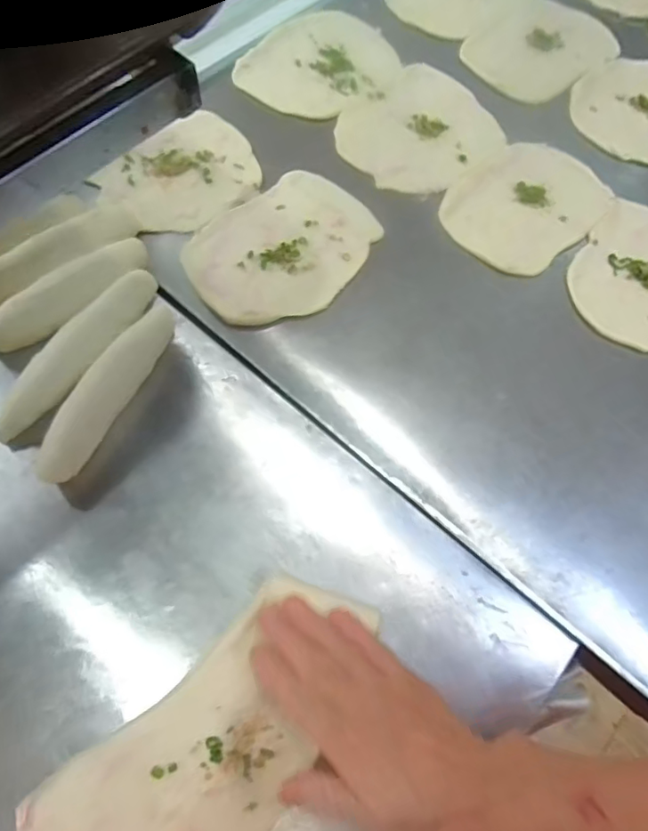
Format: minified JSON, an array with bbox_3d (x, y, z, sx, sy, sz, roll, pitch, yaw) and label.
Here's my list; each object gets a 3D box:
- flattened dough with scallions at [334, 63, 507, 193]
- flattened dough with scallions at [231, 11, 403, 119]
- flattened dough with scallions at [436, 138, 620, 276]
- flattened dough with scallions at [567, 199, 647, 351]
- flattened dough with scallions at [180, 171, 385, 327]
[{"bbox_3d":[0.099,-0.298,0.578,0.166,0.008,0.146,-38,73,-17],"label":"flattened dough with scallions"},{"bbox_3d":[0.000,-0.386,0.607,0.143,0.015,0.164,34,69,11],"label":"flattened dough with scallions"},{"bbox_3d":[0.197,-0.208,0.542,0.159,0.009,0.121,-38,73,-17],"label":"flattened dough with scallions"},{"bbox_3d":[0.304,-0.129,0.515,0.130,0.011,0.146,38,70,13],"label":"flattened dough with scallions"},{"bbox_3d":[-0.035,-0.152,0.499,0.176,0.012,0.129,-41,74,-18],"label":"flattened dough with scallions"}]

